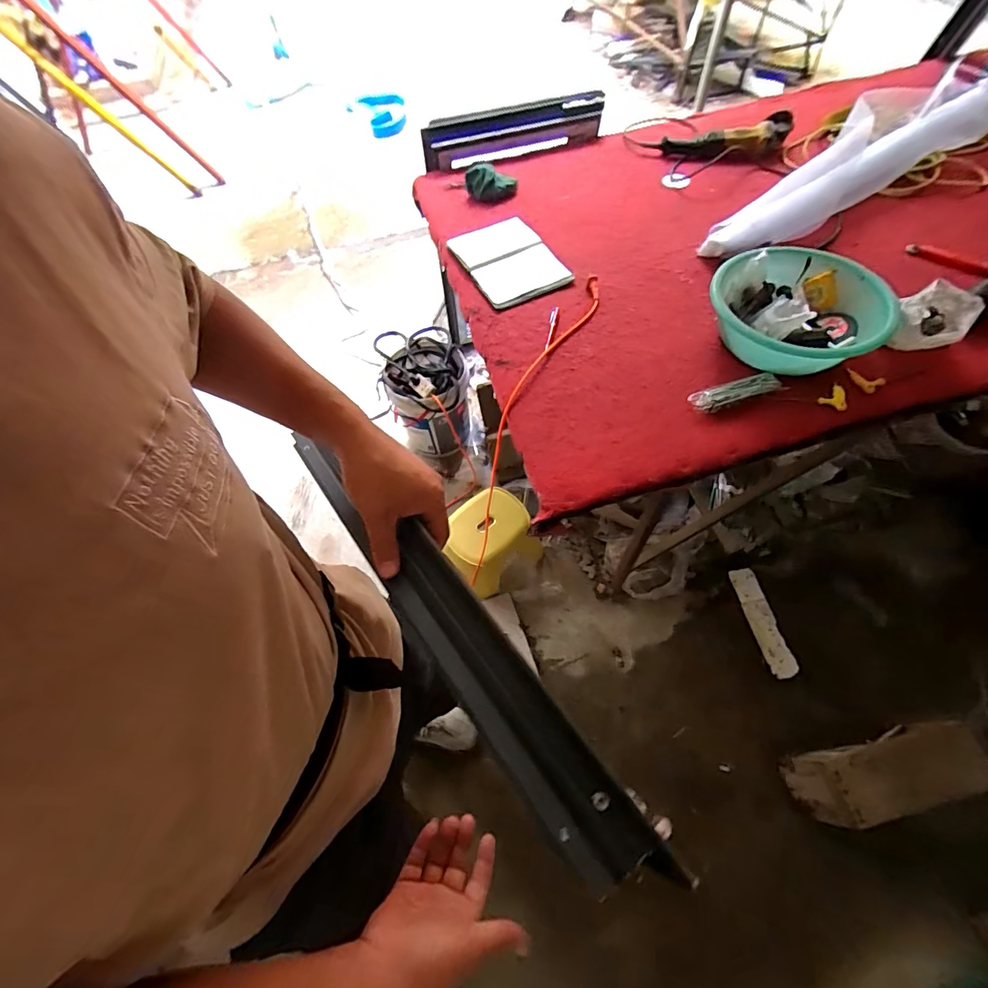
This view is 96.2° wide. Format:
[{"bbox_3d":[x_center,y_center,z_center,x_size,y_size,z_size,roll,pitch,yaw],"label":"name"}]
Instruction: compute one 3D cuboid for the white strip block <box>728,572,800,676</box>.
[{"bbox_3d":[0.868,0.410,1.431,0.087,0.018,0.338,-13,67,-5],"label":"white strip block"}]

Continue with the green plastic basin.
[{"bbox_3d":[0.603,-0.352,0.878,0.315,0.099,0.303,-2,60,3],"label":"green plastic basin"}]

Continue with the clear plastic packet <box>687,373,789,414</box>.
[{"bbox_3d":[0.459,-0.193,0.842,0.180,0.016,0.046,-18,60,-6],"label":"clear plastic packet"}]

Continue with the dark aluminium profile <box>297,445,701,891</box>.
[{"bbox_3d":[-0.059,0.095,0.407,0.063,0.041,0.501,-37,59,-16],"label":"dark aluminium profile"}]

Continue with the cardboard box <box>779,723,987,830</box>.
[{"bbox_3d":[0.949,0.672,1.081,0.409,0.203,0.142,-25,59,12],"label":"cardboard box"}]

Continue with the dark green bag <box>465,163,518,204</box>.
[{"bbox_3d":[-0.014,-0.860,1.232,0.141,0.071,0.094,32,67,21],"label":"dark green bag"}]

